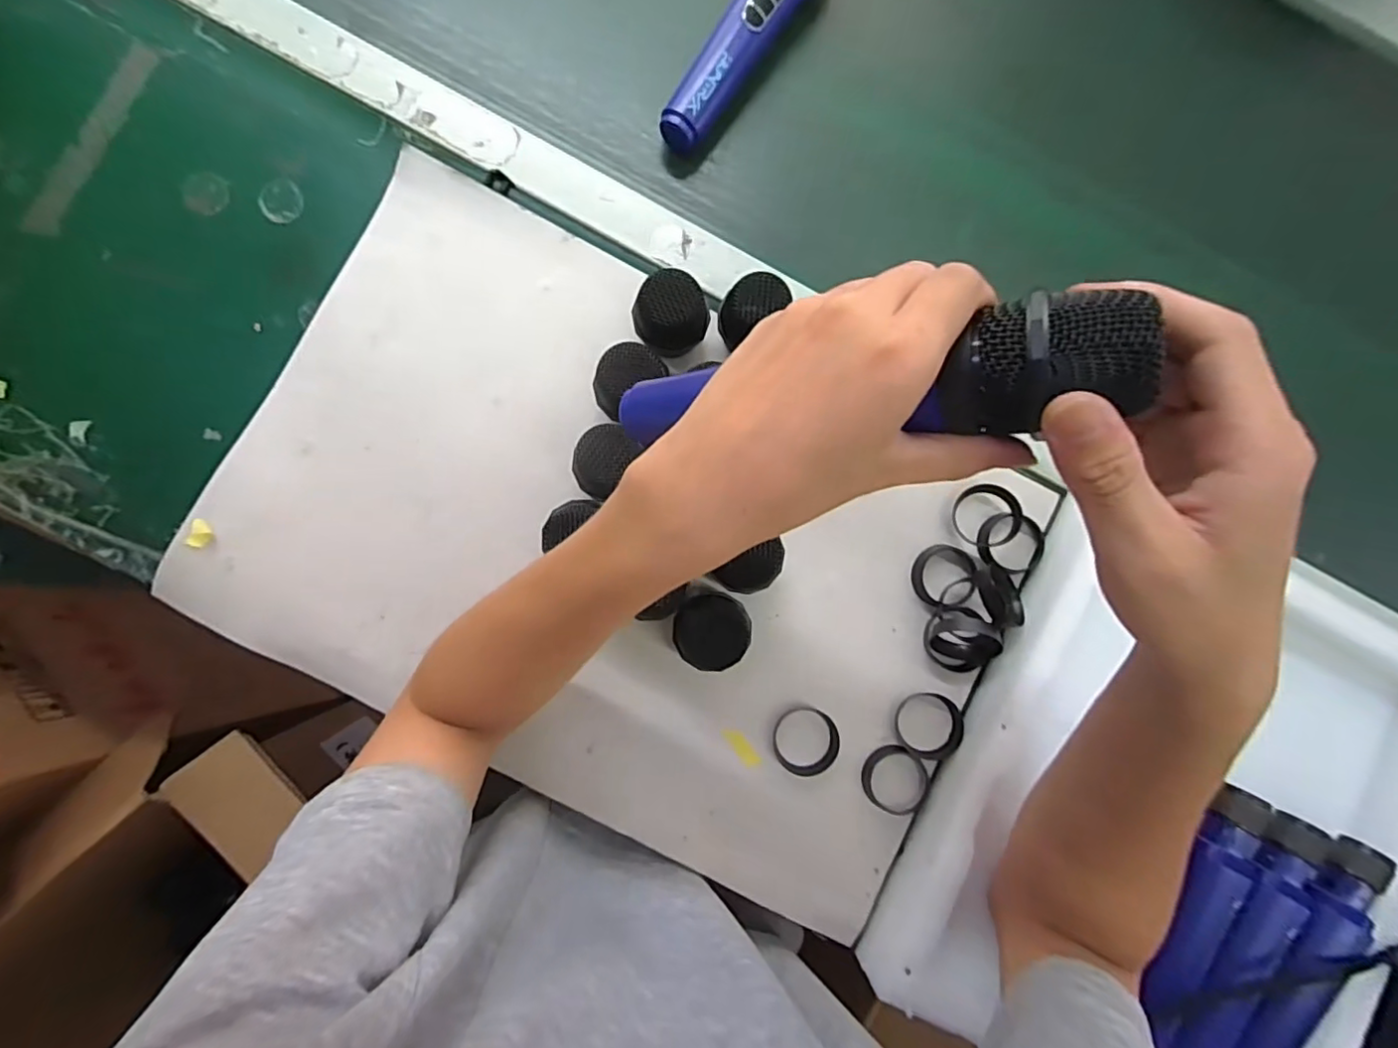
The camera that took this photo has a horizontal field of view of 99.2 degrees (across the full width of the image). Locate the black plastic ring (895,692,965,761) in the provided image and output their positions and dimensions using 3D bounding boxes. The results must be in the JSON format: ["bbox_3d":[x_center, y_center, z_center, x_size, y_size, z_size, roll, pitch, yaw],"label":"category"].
[{"bbox_3d":[0.156,0.137,0.401,0.042,0.011,0.043,0,86,-3],"label":"black plastic ring"}]

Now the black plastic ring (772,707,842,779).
[{"bbox_3d":[0.072,0.146,0.397,0.045,0.005,0.044,0,86,-3],"label":"black plastic ring"}]

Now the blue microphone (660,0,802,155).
[{"bbox_3d":[0.040,-0.346,0.414,0.046,0.049,0.195,29,85,-1],"label":"blue microphone"}]

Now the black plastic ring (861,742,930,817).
[{"bbox_3d":[0.133,0.173,0.401,0.045,0.007,0.044,24,85,-2],"label":"black plastic ring"}]

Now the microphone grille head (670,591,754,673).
[{"bbox_3d":[0.007,0.069,0.389,0.047,0.032,0.048,0,86,-3],"label":"microphone grille head"}]

